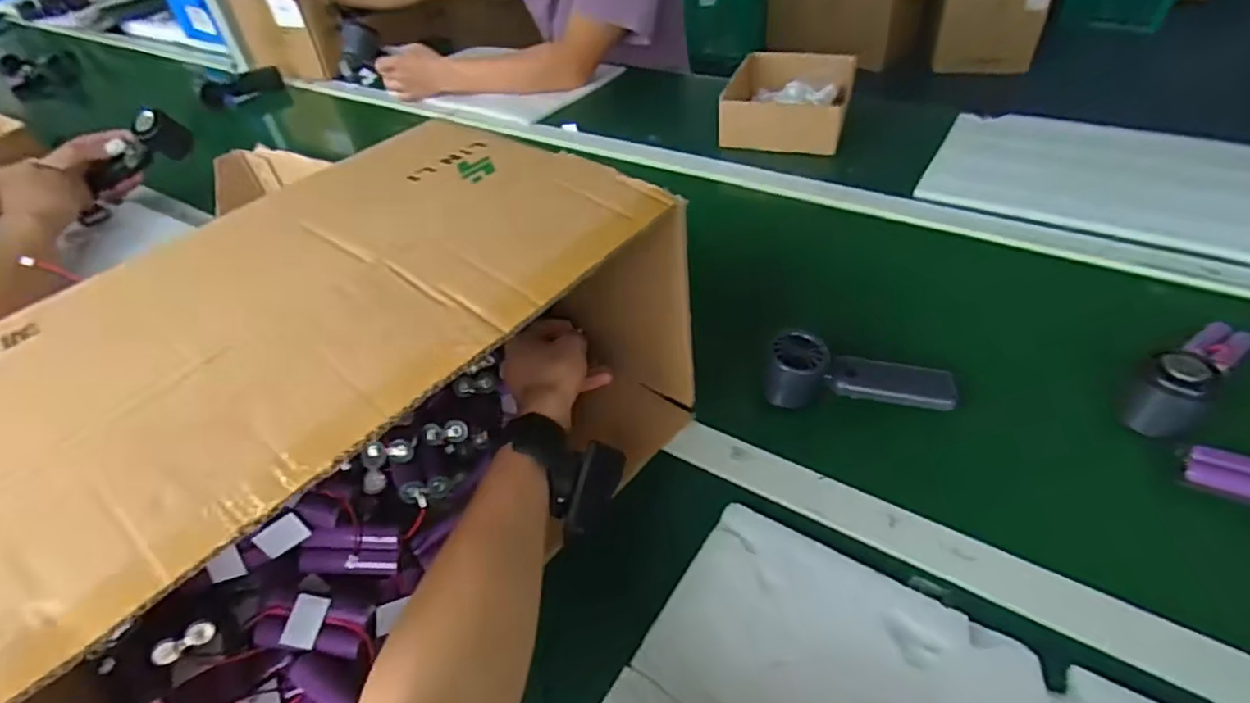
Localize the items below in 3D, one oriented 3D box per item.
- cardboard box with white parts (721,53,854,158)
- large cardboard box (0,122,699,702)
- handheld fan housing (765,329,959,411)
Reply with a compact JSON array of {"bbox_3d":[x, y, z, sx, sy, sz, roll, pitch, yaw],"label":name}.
[{"bbox_3d":[0.247,-0.384,0.947,0.185,0.070,0.205,9,45,16],"label":"cardboard box with white parts"},{"bbox_3d":[-0.172,0.042,0.430,0.231,0.231,0.408,29,51,31],"label":"large cardboard box"},{"bbox_3d":[0.201,0.023,0.530,0.156,0.058,0.047,10,45,17],"label":"handheld fan housing"}]

